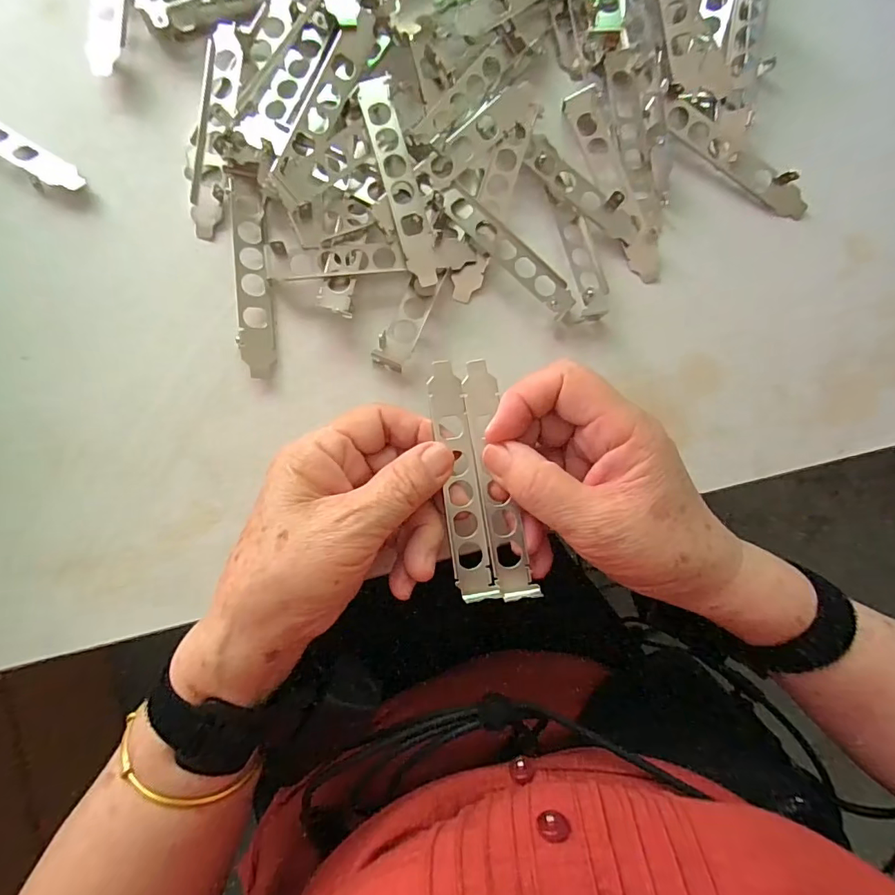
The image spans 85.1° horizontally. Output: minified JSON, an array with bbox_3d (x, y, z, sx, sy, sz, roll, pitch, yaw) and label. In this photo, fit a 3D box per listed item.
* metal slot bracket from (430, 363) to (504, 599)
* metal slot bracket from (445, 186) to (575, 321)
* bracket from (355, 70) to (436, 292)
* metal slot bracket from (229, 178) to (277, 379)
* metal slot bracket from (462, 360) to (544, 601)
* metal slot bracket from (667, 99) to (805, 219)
[{"bbox_3d":[0.006,0.016,0.249,0.019,0.004,0.122,-9,82,-4],"label":"metal slot bracket"},{"bbox_3d":[0.035,-0.114,0.289,0.097,0.012,0.018,43,87,-2],"label":"metal slot bracket"},{"bbox_3d":[-0.026,-0.149,0.277,0.019,0.011,0.117,-15,90,-4],"label":"bracket"},{"bbox_3d":[-0.112,-0.096,0.280,0.021,0.010,0.112,-3,89,-4],"label":"metal slot bracket"},{"bbox_3d":[0.025,0.015,0.247,0.019,0.008,0.121,-9,83,-4],"label":"metal slot bracket"},{"bbox_3d":[0.180,-0.178,0.301,0.107,0.013,0.021,33,87,-3],"label":"metal slot bracket"}]

